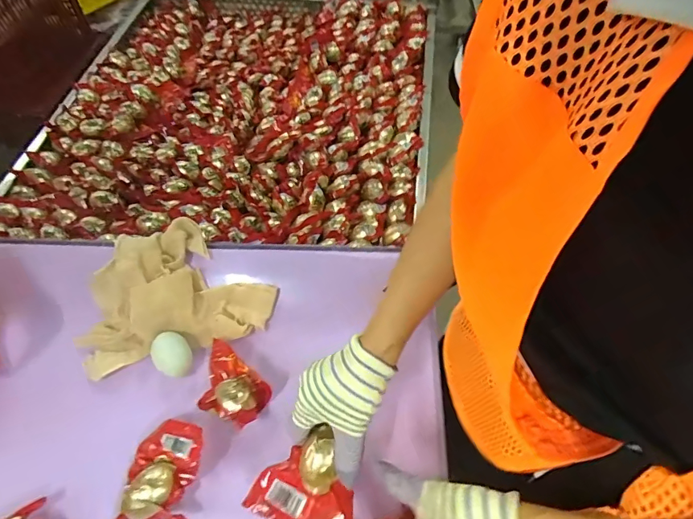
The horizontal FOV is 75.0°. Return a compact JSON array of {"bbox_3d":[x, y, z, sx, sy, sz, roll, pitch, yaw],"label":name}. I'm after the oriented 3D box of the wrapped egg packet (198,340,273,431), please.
[{"bbox_3d":[-0.140,0.142,0.518,0.103,0.045,0.066,37,65,22],"label":"wrapped egg packet"}]

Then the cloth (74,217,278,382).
[{"bbox_3d":[-0.226,0.035,0.589,0.241,0.056,0.181,-15,58,-9],"label":"cloth"}]

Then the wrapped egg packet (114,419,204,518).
[{"bbox_3d":[-0.192,0.223,0.467,0.073,0.033,0.101,9,58,7],"label":"wrapped egg packet"}]

